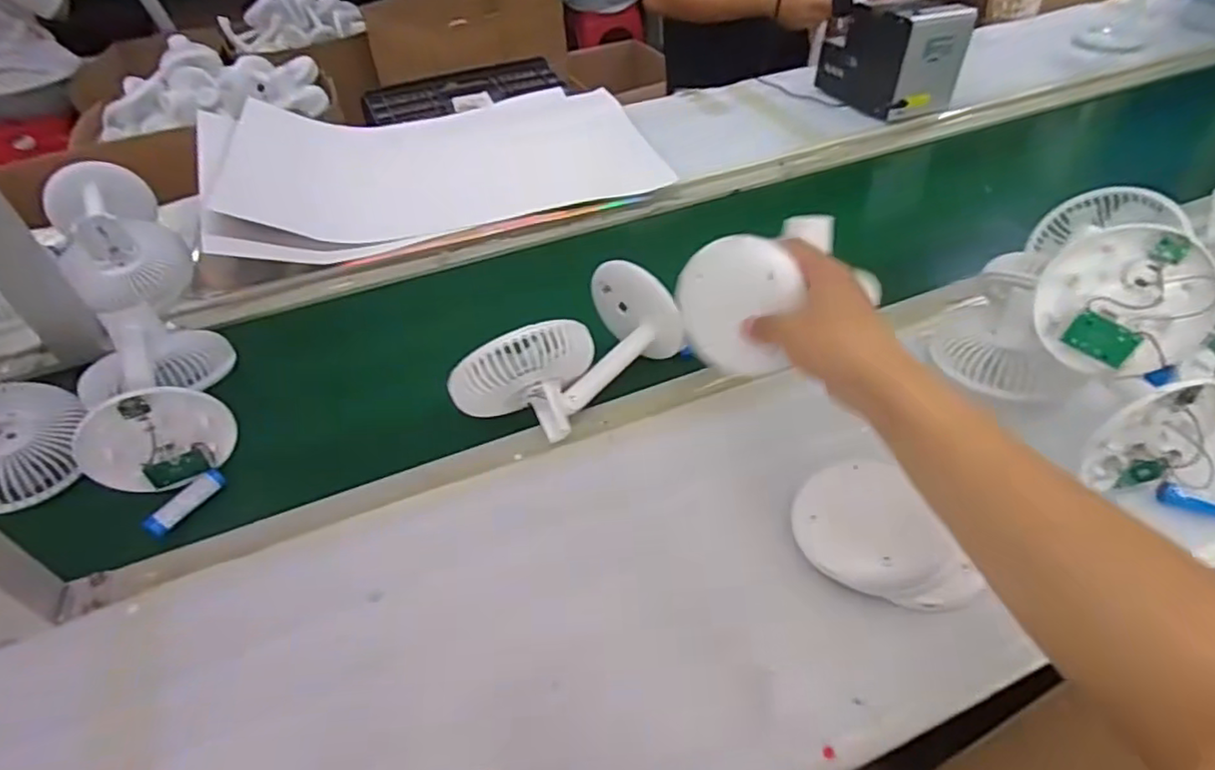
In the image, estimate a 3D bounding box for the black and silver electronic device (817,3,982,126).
[{"bbox_3d":[0.444,-0.532,1.026,0.124,0.141,0.202,-23,48,-16],"label":"black and silver electronic device"}]

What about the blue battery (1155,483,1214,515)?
[{"bbox_3d":[0.463,0.090,0.494,0.067,0.013,0.015,12,48,16],"label":"blue battery"}]

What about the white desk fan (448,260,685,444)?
[{"bbox_3d":[-0.028,-0.037,0.588,0.083,0.102,0.215,31,56,30],"label":"white desk fan"}]

